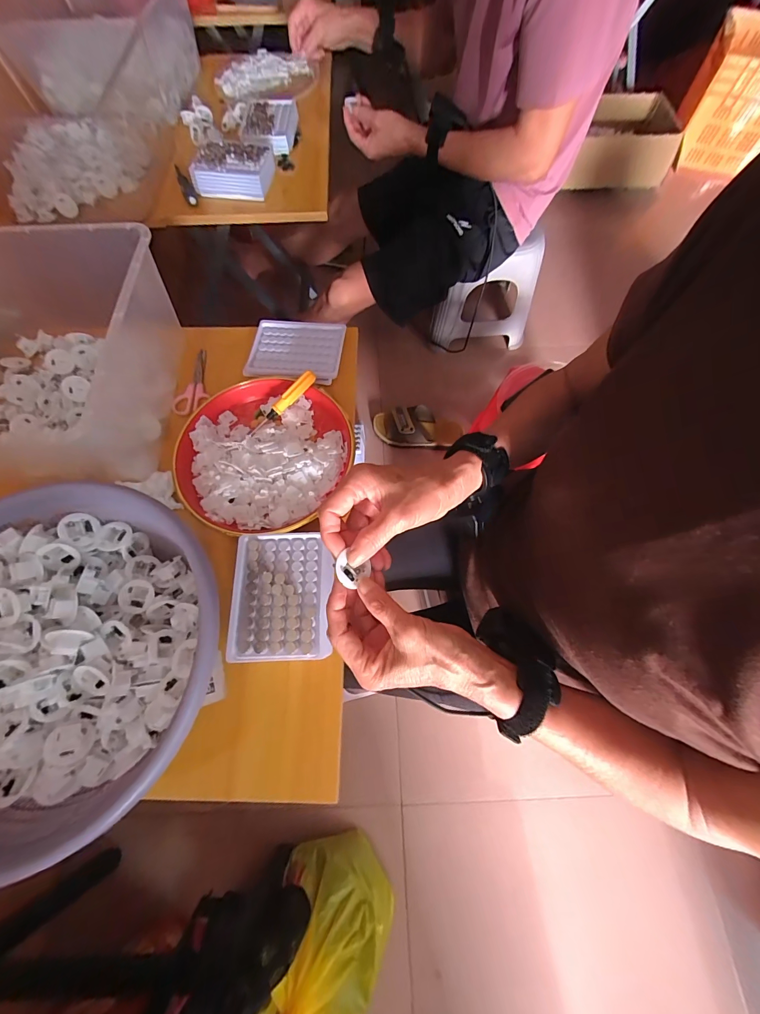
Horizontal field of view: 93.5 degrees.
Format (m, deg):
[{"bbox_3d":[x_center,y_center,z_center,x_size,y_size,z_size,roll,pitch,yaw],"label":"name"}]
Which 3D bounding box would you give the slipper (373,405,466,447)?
[{"bbox_3d":[0.109,-0.228,1.014,0.252,0.074,0.112,3,69,1],"label":"slipper"}]

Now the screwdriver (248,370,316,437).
[{"bbox_3d":[-0.129,-0.135,0.469,0.114,0.017,0.015,-42,74,5],"label":"screwdriver"}]

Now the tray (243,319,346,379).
[{"bbox_3d":[-0.120,-0.227,0.514,0.132,0.012,0.099,4,69,1],"label":"tray"}]

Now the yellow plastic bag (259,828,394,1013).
[{"bbox_3d":[-0.105,0.780,0.608,0.206,0.127,0.332,19,70,7],"label":"yellow plastic bag"}]

